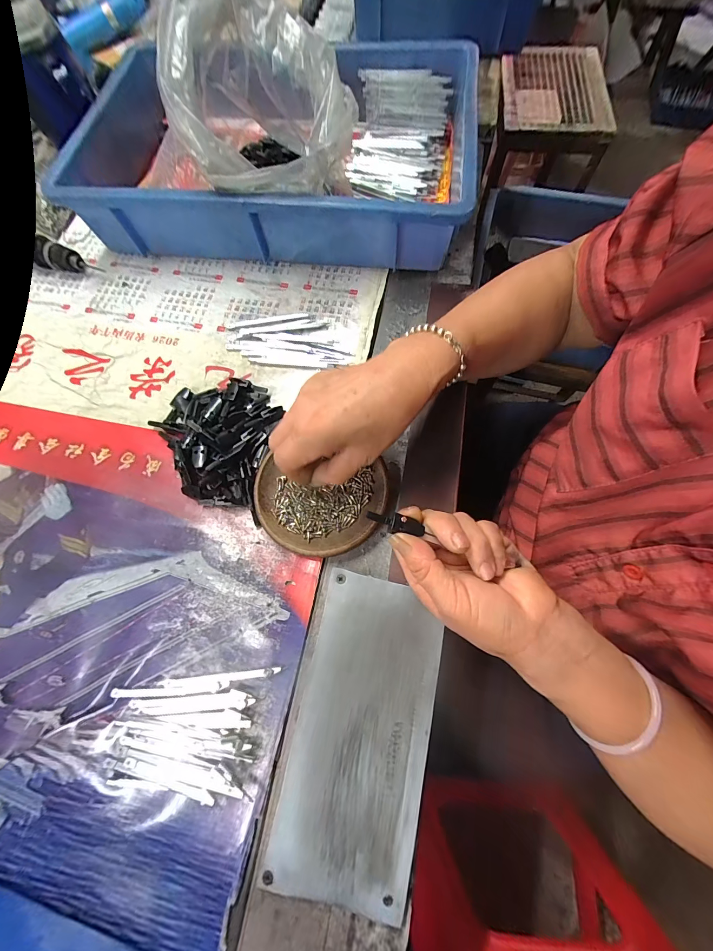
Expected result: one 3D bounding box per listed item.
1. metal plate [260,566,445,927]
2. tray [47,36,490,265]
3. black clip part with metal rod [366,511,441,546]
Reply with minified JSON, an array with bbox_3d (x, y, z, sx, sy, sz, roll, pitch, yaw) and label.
[{"bbox_3d":[0.005,0.178,0.249,0.094,0.004,0.196,11,71,8],"label":"metal plate"},{"bbox_3d":[-0.073,-0.390,0.418,0.404,0.088,0.300,7,71,5],"label":"tray"},{"bbox_3d":[0.029,0.033,0.238,0.044,0.006,0.013,17,72,1],"label":"black clip part with metal rod"}]

